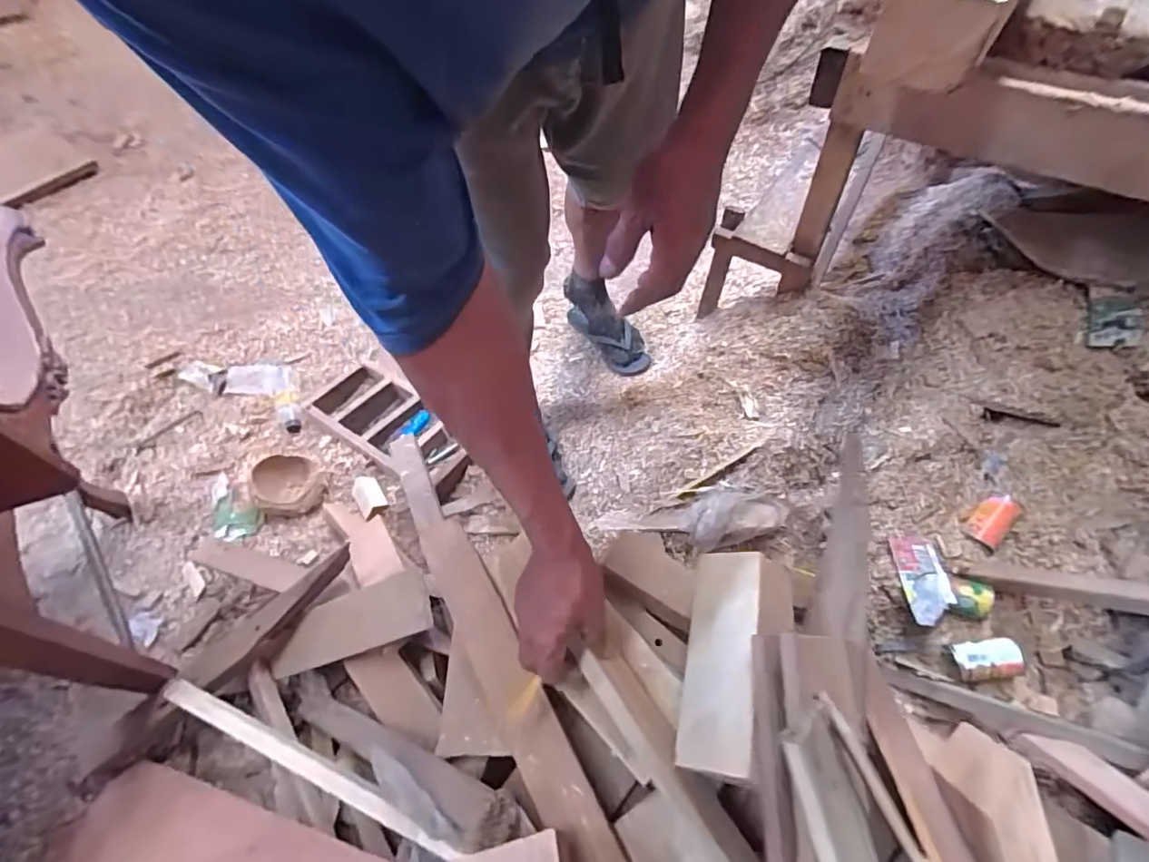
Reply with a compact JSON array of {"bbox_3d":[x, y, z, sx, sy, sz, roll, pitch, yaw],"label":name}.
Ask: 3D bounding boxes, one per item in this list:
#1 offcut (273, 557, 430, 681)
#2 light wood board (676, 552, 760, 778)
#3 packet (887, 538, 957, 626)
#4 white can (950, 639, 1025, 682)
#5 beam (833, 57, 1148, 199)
[{"bbox_3d":[-0.322,0.271,0.744,0.321,0.021,0.089,-26,56,24],"label":"offcut"},{"bbox_3d":[0.145,0.218,0.535,0.076,0.008,0.214,-19,39,39],"label":"light wood board"},{"bbox_3d":[0.533,0.227,0.809,0.077,0.018,0.127,2,59,-1],"label":"packet"},{"bbox_3d":[0.594,0.324,0.761,0.083,0.047,0.047,-5,59,-5],"label":"white can"},{"bbox_3d":[0.664,-0.349,0.648,0.678,0.129,0.102,33,63,17],"label":"beam"}]

